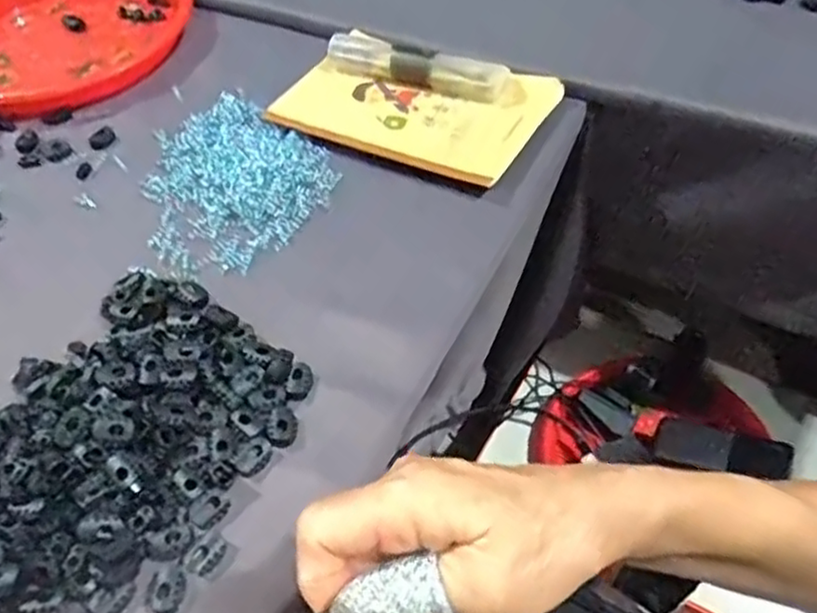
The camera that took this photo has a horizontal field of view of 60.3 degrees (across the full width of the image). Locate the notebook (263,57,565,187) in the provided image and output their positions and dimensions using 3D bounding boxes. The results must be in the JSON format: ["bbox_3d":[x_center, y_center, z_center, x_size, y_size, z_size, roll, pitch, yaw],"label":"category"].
[{"bbox_3d":[0.001,-0.166,0.582,0.211,0.016,0.135,22,55,22],"label":"notebook"}]

